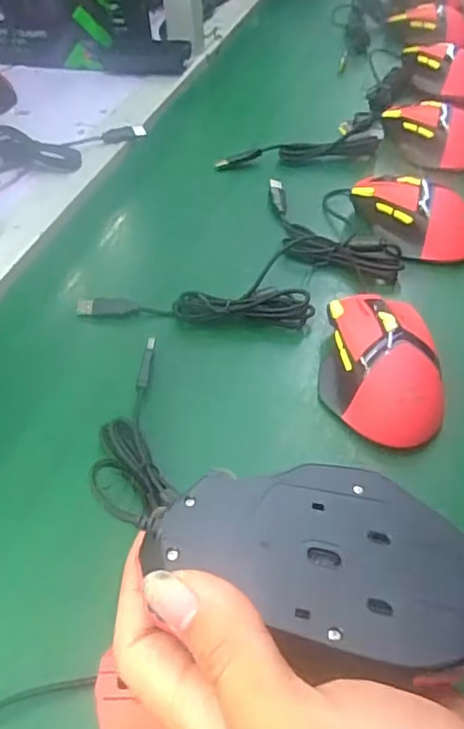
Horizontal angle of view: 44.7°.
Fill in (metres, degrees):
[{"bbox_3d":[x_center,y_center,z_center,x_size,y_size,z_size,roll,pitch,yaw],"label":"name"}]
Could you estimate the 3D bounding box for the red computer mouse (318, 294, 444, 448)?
[{"bbox_3d":[0.092,-0.002,0.365,0.064,0.050,0.112,2,49,-1],"label":"red computer mouse"}]

